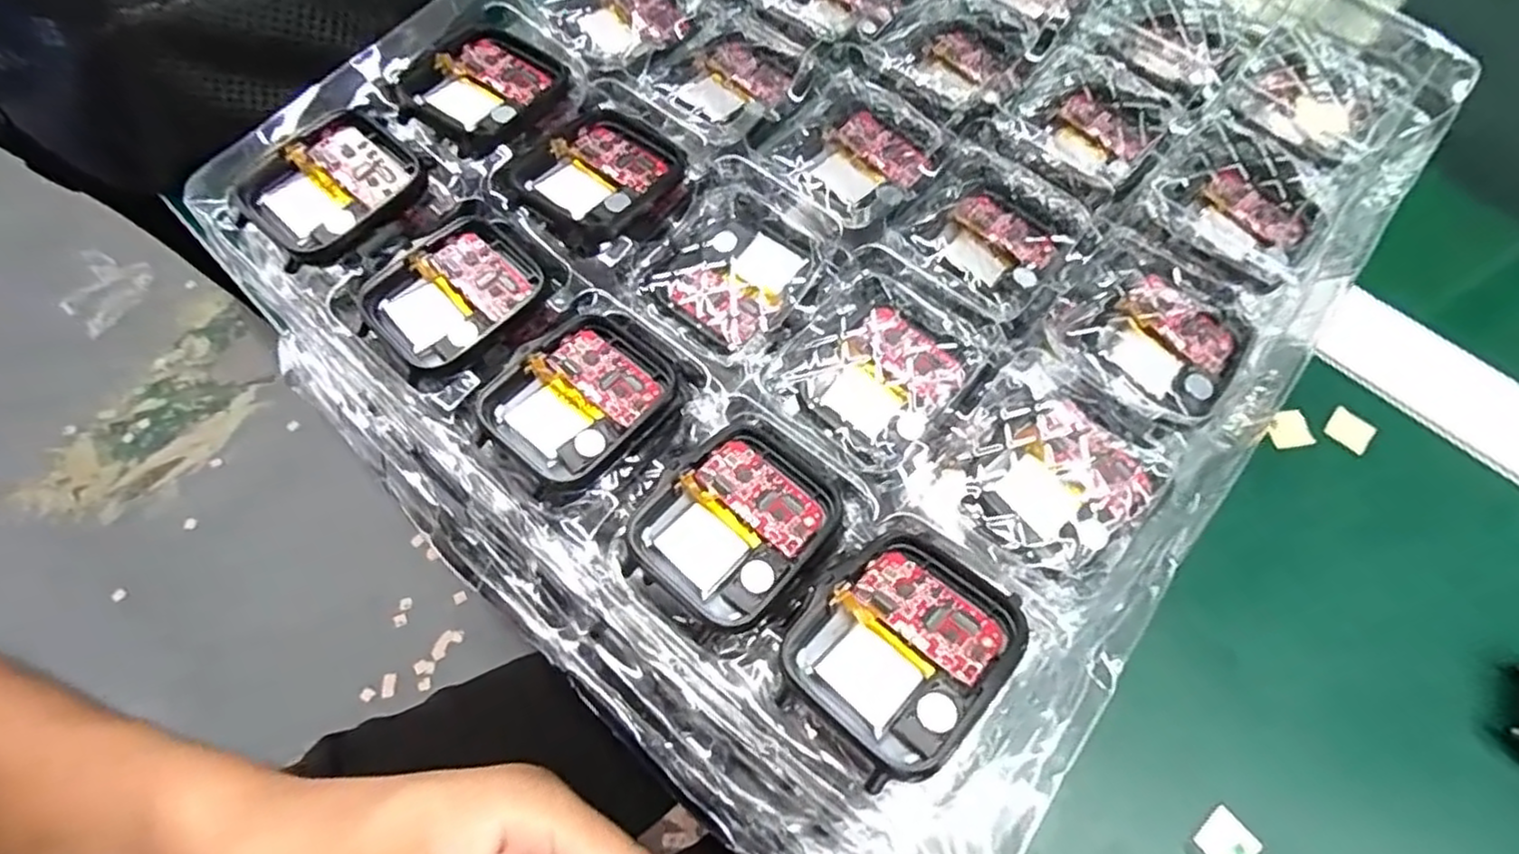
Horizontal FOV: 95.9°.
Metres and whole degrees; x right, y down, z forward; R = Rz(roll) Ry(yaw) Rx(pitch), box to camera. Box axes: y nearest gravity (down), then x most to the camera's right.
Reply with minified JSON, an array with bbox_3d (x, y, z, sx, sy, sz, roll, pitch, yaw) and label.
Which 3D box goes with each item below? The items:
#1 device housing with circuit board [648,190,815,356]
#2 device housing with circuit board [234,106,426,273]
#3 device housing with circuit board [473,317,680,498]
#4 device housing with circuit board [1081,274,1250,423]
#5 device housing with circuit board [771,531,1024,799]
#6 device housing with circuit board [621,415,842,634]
[{"bbox_3d":[-0.005,-0.043,0.198,0.038,0.008,0.041,41,72,16],"label":"device housing with circuit board"},{"bbox_3d":[-0.121,-0.068,0.193,0.036,0.010,0.046,33,70,14],"label":"device housing with circuit board"},{"bbox_3d":[-0.045,-0.008,0.174,0.039,0.006,0.046,40,72,16],"label":"device housing with circuit board"},{"bbox_3d":[0.107,-0.020,0.180,0.036,0.008,0.036,-39,72,-15],"label":"device housing with circuit board"},{"bbox_3d":[0.029,0.044,0.139,0.037,0.006,0.046,32,63,32],"label":"device housing with circuit board"},{"bbox_3d":[-0.004,0.022,0.159,0.038,0.009,0.046,34,71,14],"label":"device housing with circuit board"}]

